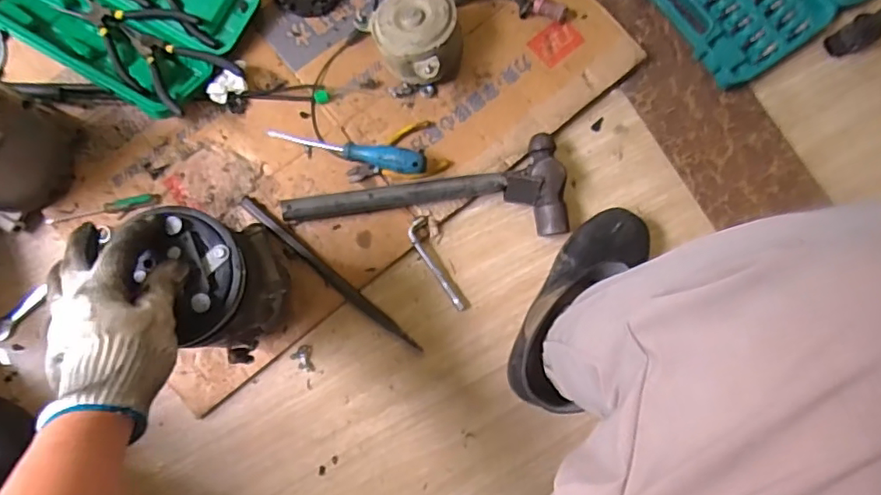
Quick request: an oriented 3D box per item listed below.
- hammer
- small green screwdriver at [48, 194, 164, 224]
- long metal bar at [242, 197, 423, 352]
[{"bbox_3d":[-0.016,-0.068,0.664,0.320,0.035,0.111,-1,79,-2],"label":"hammer"},{"bbox_3d":[-0.395,-0.044,0.662,0.133,0.012,0.018,-11,80,-3],"label":"small green screwdriver"},{"bbox_3d":[-0.129,0.031,0.656,0.262,0.011,0.016,41,81,6],"label":"long metal bar"}]

